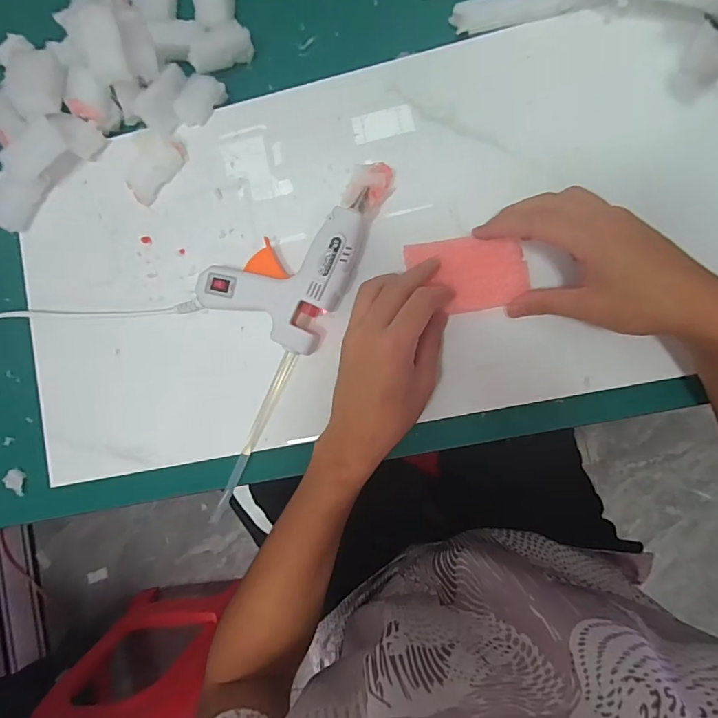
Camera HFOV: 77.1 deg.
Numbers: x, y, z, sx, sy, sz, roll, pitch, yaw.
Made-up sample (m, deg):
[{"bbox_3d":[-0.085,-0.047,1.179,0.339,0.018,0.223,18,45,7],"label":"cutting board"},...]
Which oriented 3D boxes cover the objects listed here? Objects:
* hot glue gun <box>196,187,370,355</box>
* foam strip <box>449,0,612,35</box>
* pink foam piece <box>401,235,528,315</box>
[{"bbox_3d":[-0.057,-0.084,0.365,0.108,0.029,0.132,27,90,9],"label":"hot glue gun"},{"bbox_3d":[0.136,-0.283,0.359,0.119,0.011,0.026,-7,85,7],"label":"foam strip"},{"bbox_3d":[0.084,-0.066,0.352,0.089,0.007,0.057,-6,86,7],"label":"pink foam piece"}]

